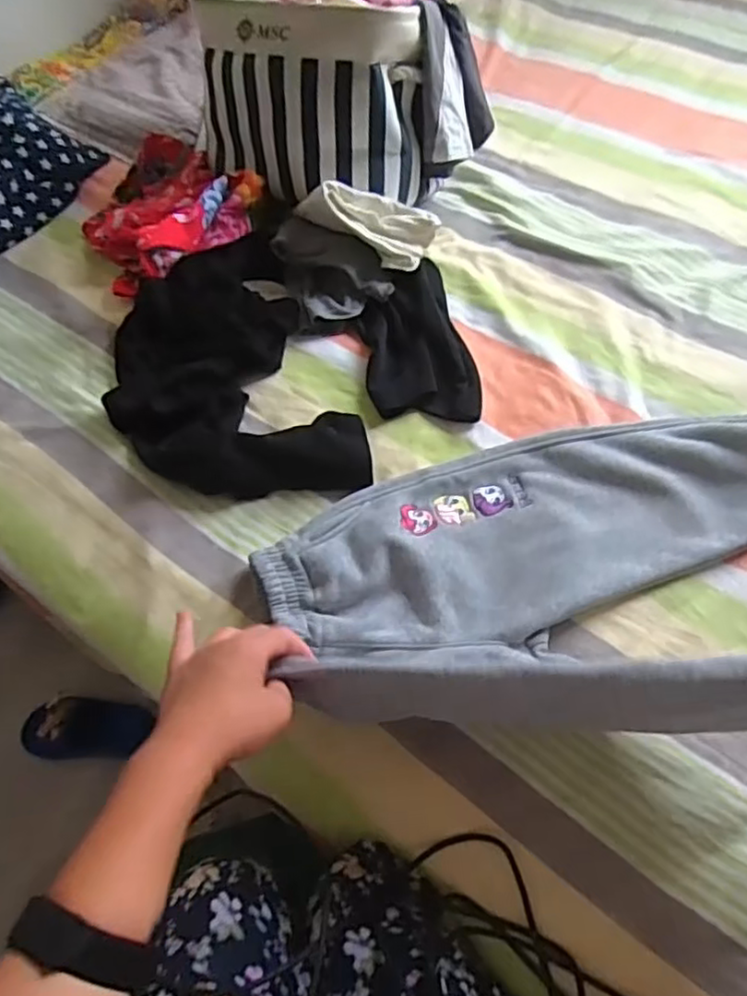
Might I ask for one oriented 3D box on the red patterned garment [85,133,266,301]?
[{"bbox_3d":[-0.291,-0.392,0.896,0.248,0.102,0.215,37,69,23],"label":"red patterned garment"}]

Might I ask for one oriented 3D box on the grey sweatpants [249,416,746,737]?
[{"bbox_3d":[0.180,0.014,0.555,0.557,0.210,0.330,3,60,7],"label":"grey sweatpants"}]

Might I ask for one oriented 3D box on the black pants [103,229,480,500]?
[{"bbox_3d":[-0.097,-0.174,0.783,0.409,0.056,0.374,-2,59,3],"label":"black pants"}]

